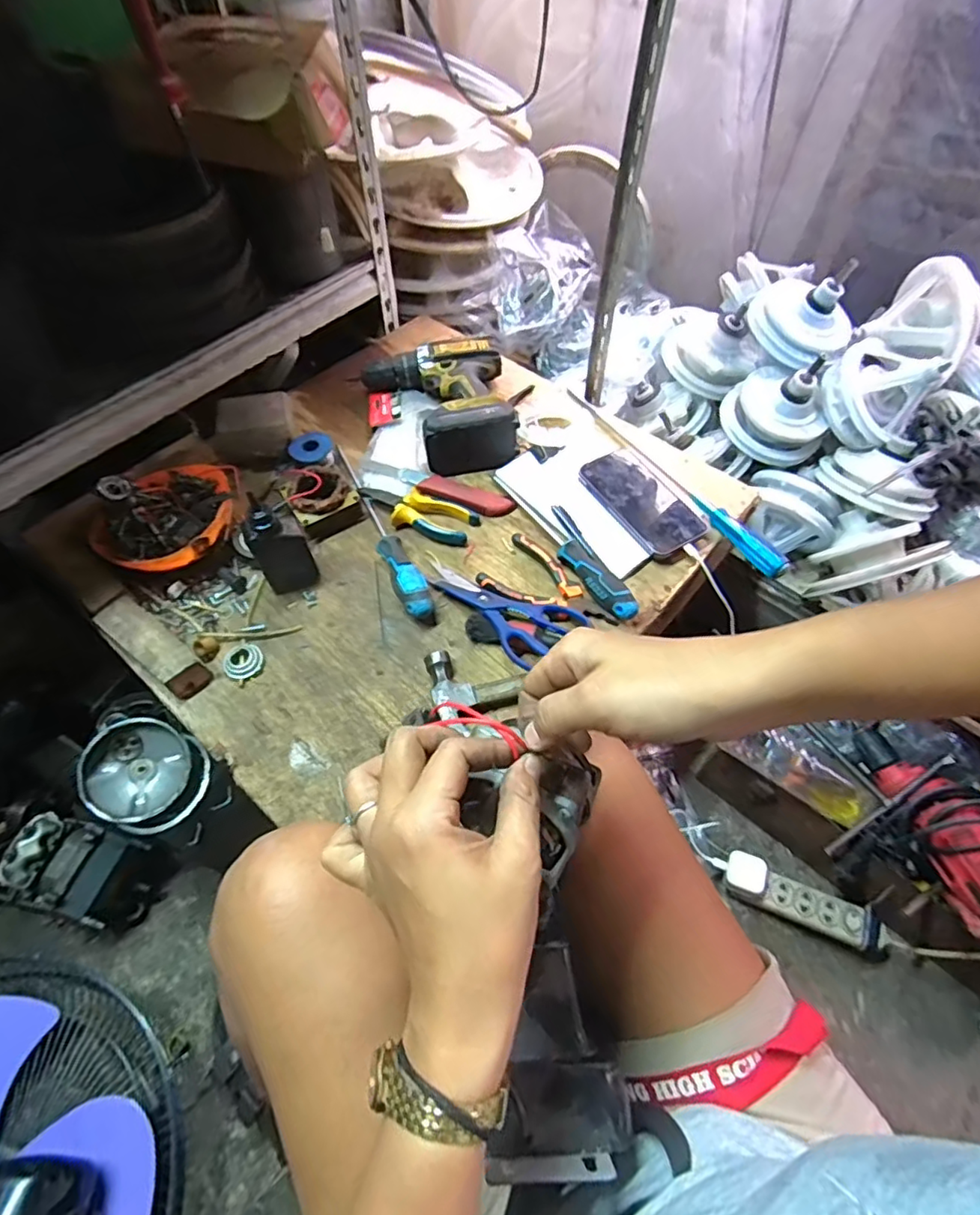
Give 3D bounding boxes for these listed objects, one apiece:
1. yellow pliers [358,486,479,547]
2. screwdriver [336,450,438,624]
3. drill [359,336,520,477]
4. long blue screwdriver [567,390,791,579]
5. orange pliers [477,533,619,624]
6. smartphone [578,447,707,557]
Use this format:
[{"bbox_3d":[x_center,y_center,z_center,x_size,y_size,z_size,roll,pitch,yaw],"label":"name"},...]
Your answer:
[{"bbox_3d":[-0.089,-0.118,0.715,0.148,0.020,0.056,22,60,13],"label":"yellow pliers"},{"bbox_3d":[-0.130,-0.102,0.693,0.035,0.033,0.291,-21,60,-13],"label":"screwdriver"},{"bbox_3d":[-0.059,-0.267,0.768,0.171,0.077,0.211,-13,58,-8],"label":"drill"},{"bbox_3d":[0.221,-0.174,0.742,0.021,0.027,0.384,-28,62,-17],"label":"long blue screwdriver"},{"bbox_3d":[0.059,-0.017,0.645,0.152,0.017,0.083,40,65,22],"label":"orange pliers"},{"bbox_3d":[0.187,-0.133,0.715,0.089,0.017,0.159,-28,62,-17],"label":"smartphone"}]

